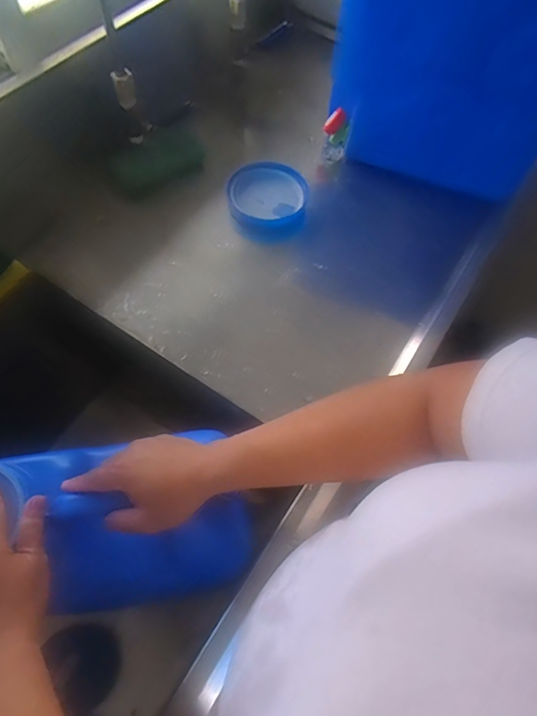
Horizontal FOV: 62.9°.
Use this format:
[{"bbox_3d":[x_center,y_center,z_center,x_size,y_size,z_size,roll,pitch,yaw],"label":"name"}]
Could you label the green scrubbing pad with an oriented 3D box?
[{"bbox_3d":[-0.176,-0.311,0.696,0.146,0.073,0.012,-31,41,-16],"label":"green scrubbing pad"}]

